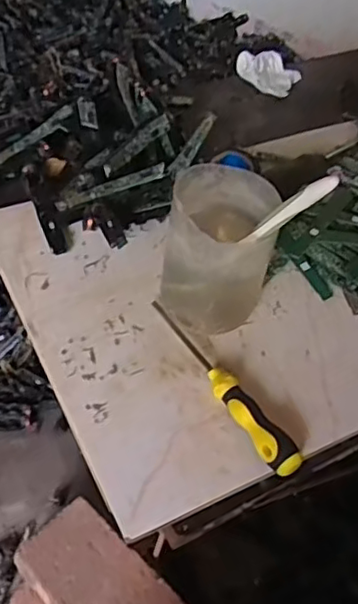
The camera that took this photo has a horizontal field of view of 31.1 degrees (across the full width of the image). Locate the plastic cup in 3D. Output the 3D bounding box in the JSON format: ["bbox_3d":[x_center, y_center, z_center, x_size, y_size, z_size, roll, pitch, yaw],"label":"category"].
[{"bbox_3d":[0.028,-0.038,0.483,0.078,0.097,0.083,6,50,-7],"label":"plastic cup"}]

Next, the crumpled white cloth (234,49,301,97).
[{"bbox_3d":[0.100,-0.259,0.722,0.072,0.025,0.053,11,50,1],"label":"crumpled white cloth"}]

